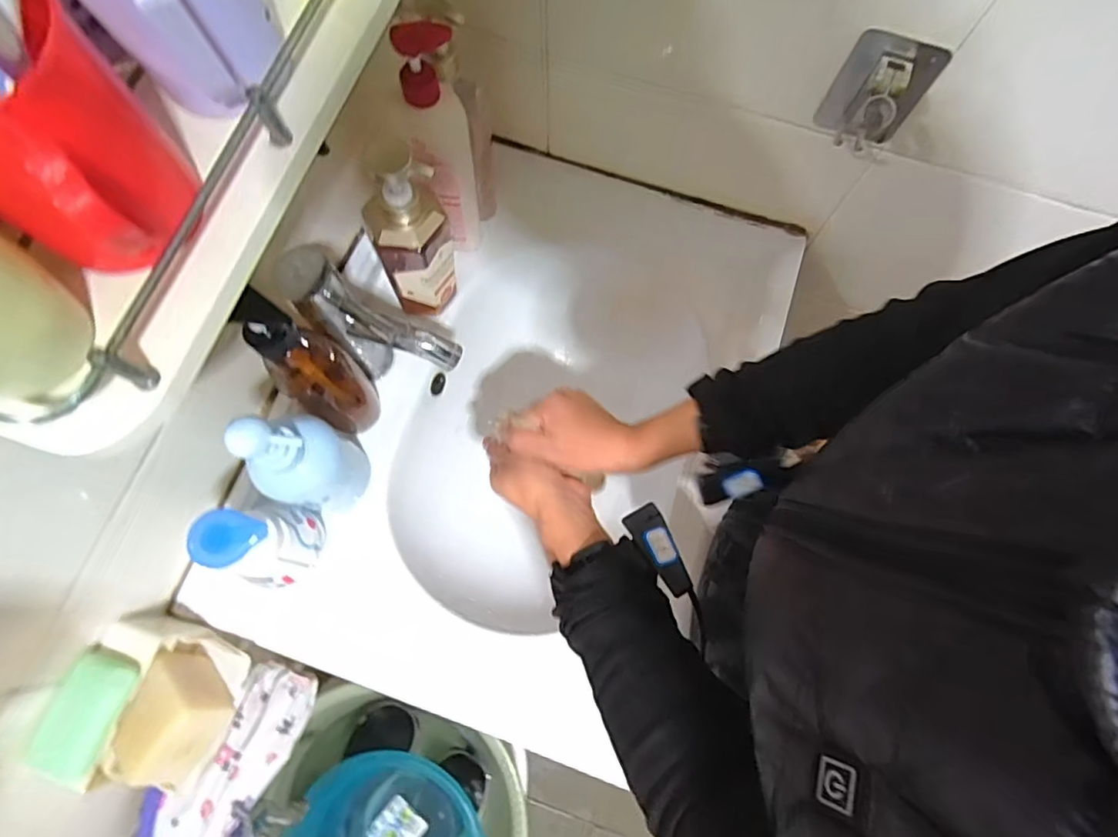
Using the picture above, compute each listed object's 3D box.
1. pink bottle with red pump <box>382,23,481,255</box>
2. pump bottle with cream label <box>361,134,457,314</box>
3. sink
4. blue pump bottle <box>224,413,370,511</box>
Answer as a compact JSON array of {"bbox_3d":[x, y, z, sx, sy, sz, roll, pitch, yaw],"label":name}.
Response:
[{"bbox_3d":[-0.117,-0.250,0.549,0.069,0.248,0.055,-21,76,-6],"label":"pink bottle with red pump"},{"bbox_3d":[-0.143,-0.172,0.542,0.072,0.192,0.060,-25,76,-7],"label":"pump bottle with cream label"},{"bbox_3d":[-0.024,0.015,0.678,0.375,0.178,0.625,26,76,7],"label":"sink"},{"bbox_3d":[-0.218,0.040,0.499,0.064,0.220,0.077,19,75,5],"label":"blue pump bottle"}]

